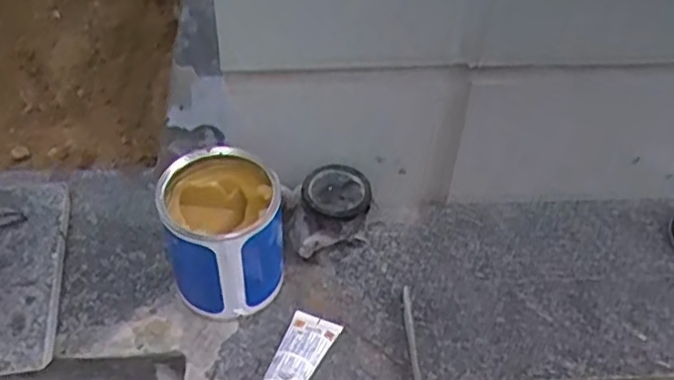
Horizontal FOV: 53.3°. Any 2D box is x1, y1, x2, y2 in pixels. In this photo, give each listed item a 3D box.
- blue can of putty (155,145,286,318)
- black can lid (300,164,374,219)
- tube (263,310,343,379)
[{"bbox_3d":[-0.097,0.038,0.590,0.096,0.123,0.098,1,48,-1],"label":"blue can of putty"},{"bbox_3d":[0.000,0.001,0.633,0.063,0.017,0.064,1,48,-1],"label":"black can lid"},{"bbox_3d":[-0.036,0.140,0.569,0.044,0.024,0.096,22,51,17],"label":"tube"}]

